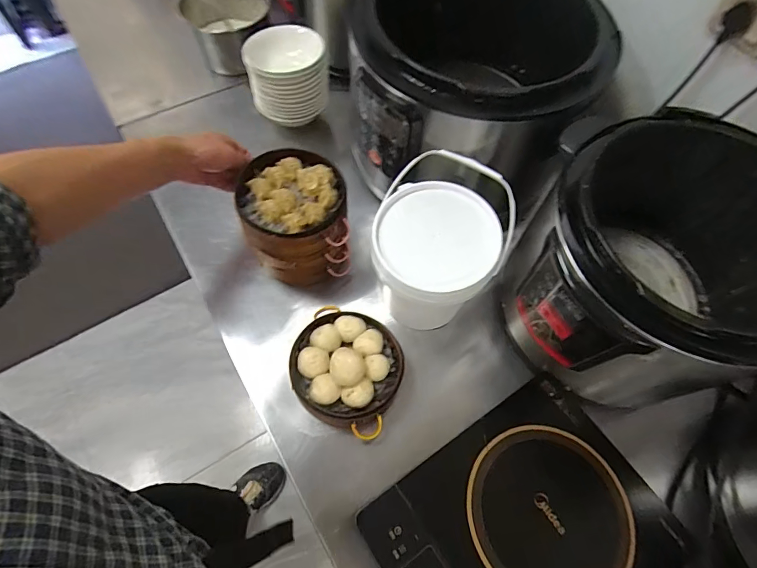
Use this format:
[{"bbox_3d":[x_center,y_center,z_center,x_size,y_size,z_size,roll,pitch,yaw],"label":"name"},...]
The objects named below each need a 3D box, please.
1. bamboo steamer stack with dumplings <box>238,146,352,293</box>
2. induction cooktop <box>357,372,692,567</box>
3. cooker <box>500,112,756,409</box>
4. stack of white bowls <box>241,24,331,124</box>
[{"bbox_3d":[-0.134,-0.098,0.707,0.155,0.165,0.159,-14,65,-8],"label":"bamboo steamer stack with dumplings"},{"bbox_3d":[0.193,0.317,0.544,0.355,0.059,0.271,-30,68,-15],"label":"induction cooktop"},{"bbox_3d":[0.369,-0.017,0.588,0.329,0.249,0.307,1,64,-1],"label":"cooker"},{"bbox_3d":[-0.180,-0.412,0.840,0.149,0.137,0.154,-7,64,-5],"label":"stack of white bowls"}]

